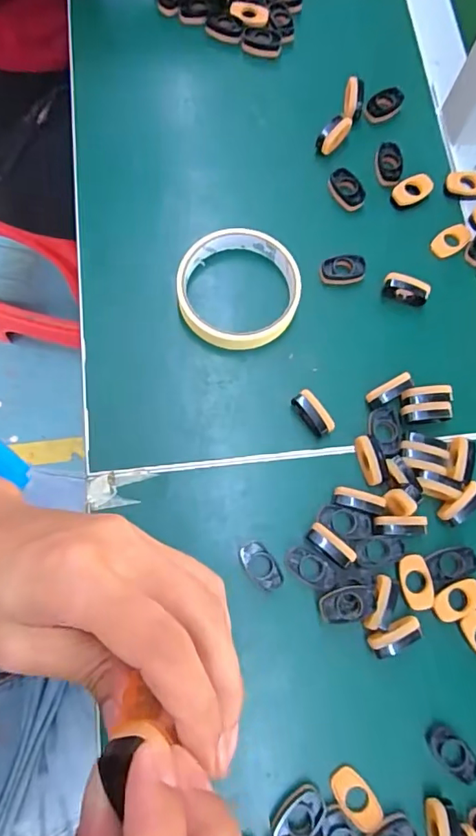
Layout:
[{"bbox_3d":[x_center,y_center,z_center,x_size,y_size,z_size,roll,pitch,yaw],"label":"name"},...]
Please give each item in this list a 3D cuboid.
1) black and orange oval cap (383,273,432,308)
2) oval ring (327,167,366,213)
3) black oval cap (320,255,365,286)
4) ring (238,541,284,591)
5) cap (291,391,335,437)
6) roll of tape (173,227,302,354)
[{"bbox_3d":[0.120,-0.092,0.373,0.031,0.018,0.012,18,73,3],"label":"black and orange oval cap"},{"bbox_3d":[0.084,-0.176,0.402,0.017,0.013,0.032,-22,75,-9],"label":"oval ring"},{"bbox_3d":[0.077,-0.108,0.380,0.032,0.012,0.018,0,73,-2],"label":"black oval cap"},{"bbox_3d":[0.015,0.093,0.324,0.017,0.008,0.033,-33,77,-11],"label":"ring"},{"bbox_3d":[0.050,-0.002,0.348,0.013,0.018,0.031,-38,78,-13],"label":"cap"},{"bbox_3d":[0.000,-0.090,0.369,0.085,0.023,0.084,1,73,-2],"label":"roll of tape"}]

